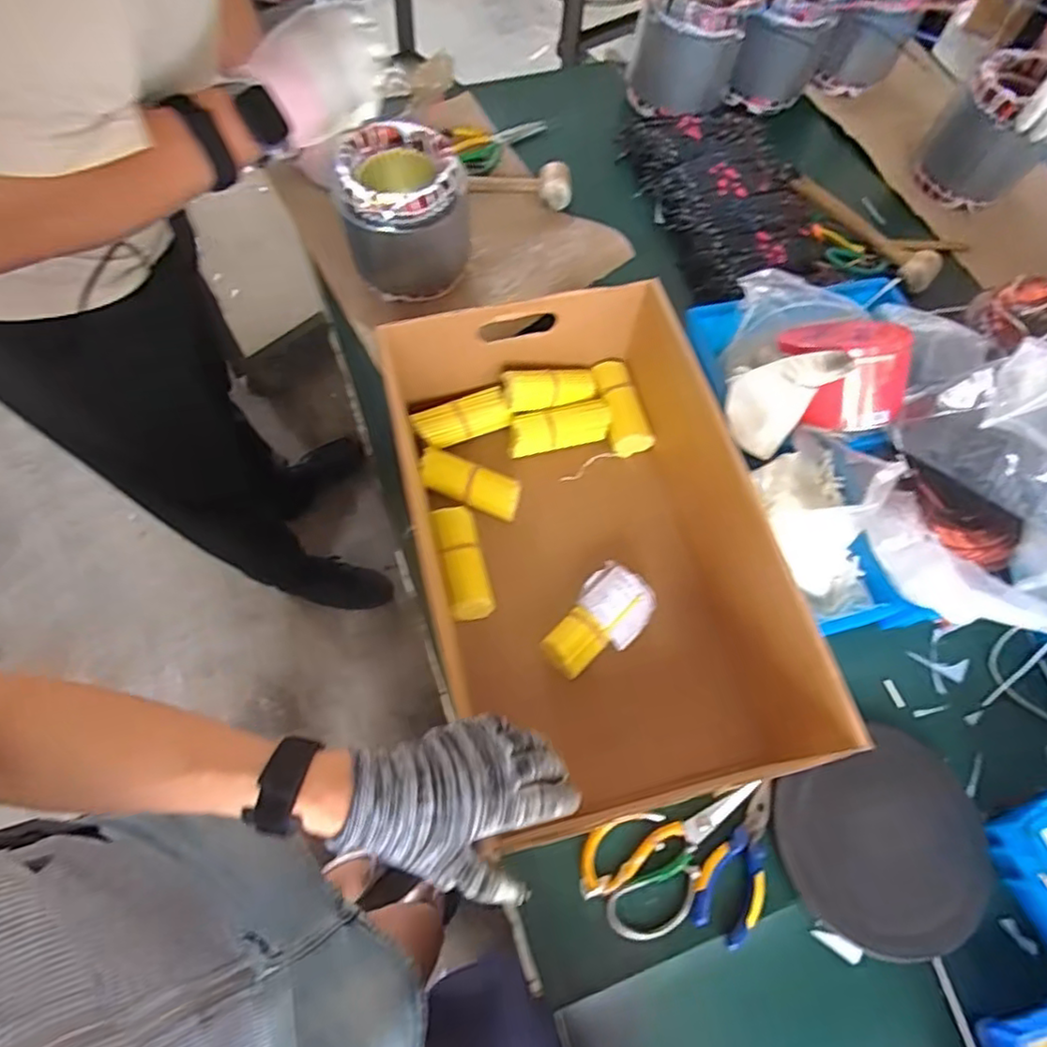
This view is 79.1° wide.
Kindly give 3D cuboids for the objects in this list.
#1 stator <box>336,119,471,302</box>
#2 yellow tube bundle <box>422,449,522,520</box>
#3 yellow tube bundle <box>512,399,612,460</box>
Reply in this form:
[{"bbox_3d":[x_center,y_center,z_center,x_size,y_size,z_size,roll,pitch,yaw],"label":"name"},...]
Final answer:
[{"bbox_3d":[-0.151,-0.387,0.807,0.158,0.158,0.131,-13,68,-9],"label":"stator"},{"bbox_3d":[-0.062,-0.042,0.728,0.120,0.041,0.047,20,67,6],"label":"yellow tube bundle"},{"bbox_3d":[0.043,-0.113,0.765,0.122,0.040,0.042,-12,67,-8],"label":"yellow tube bundle"}]

